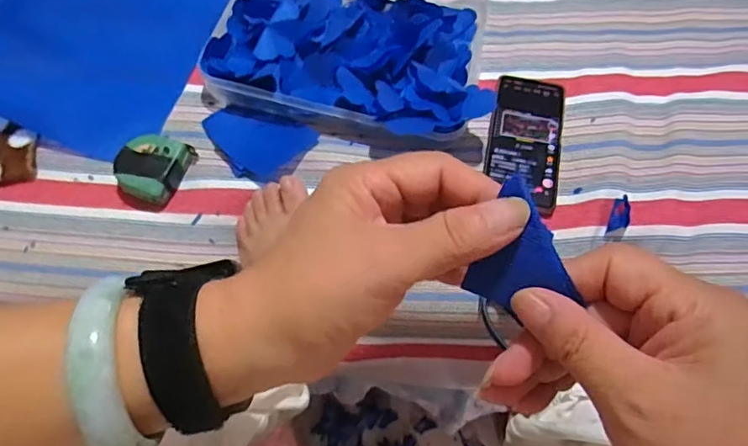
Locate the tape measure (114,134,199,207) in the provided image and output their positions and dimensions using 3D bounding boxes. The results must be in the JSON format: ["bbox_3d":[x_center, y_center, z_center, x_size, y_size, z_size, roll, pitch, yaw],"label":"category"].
[{"bbox_3d":[-0.232,-0.060,0.553,0.061,0.032,0.072,22,67,9],"label":"tape measure"}]

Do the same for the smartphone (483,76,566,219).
[{"bbox_3d":[0.165,-0.091,0.573,0.077,0.005,0.160,11,66,5],"label":"smartphone"}]

